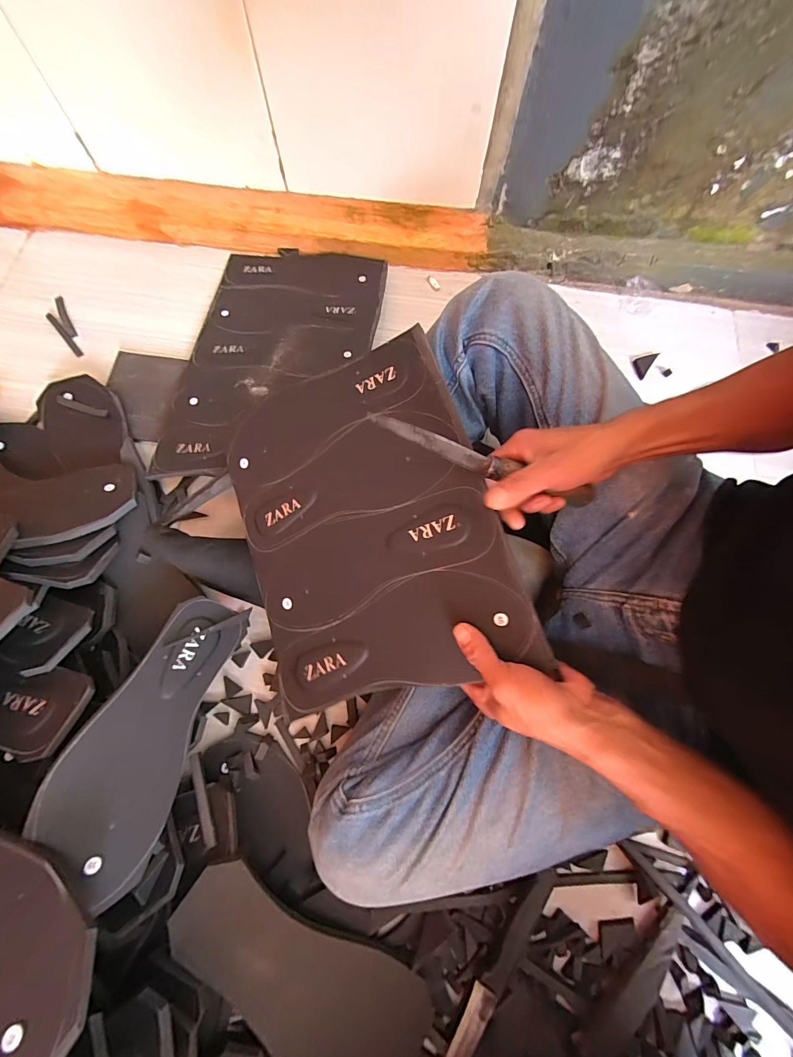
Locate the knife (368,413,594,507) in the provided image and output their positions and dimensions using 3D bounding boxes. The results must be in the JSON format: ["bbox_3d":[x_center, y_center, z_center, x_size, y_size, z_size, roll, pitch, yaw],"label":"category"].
[{"bbox_3d":[0.077,-0.055,0.339,0.211,0.024,0.013,18,73,-13],"label":"knife"}]

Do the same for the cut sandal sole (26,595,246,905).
[{"bbox_3d":[-0.235,0.182,0.372,0.097,0.015,0.241,28,56,-24],"label":"cut sandal sole"}]

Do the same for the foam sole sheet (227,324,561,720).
[{"bbox_3d":[-0.042,-0.011,0.394,0.259,0.011,0.334,-21,76,18],"label":"foam sole sheet"}]

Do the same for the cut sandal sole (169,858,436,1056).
[{"bbox_3d":[-0.082,0.409,0.350,0.265,0.010,0.097,39,68,-8],"label":"cut sandal sole"}]

